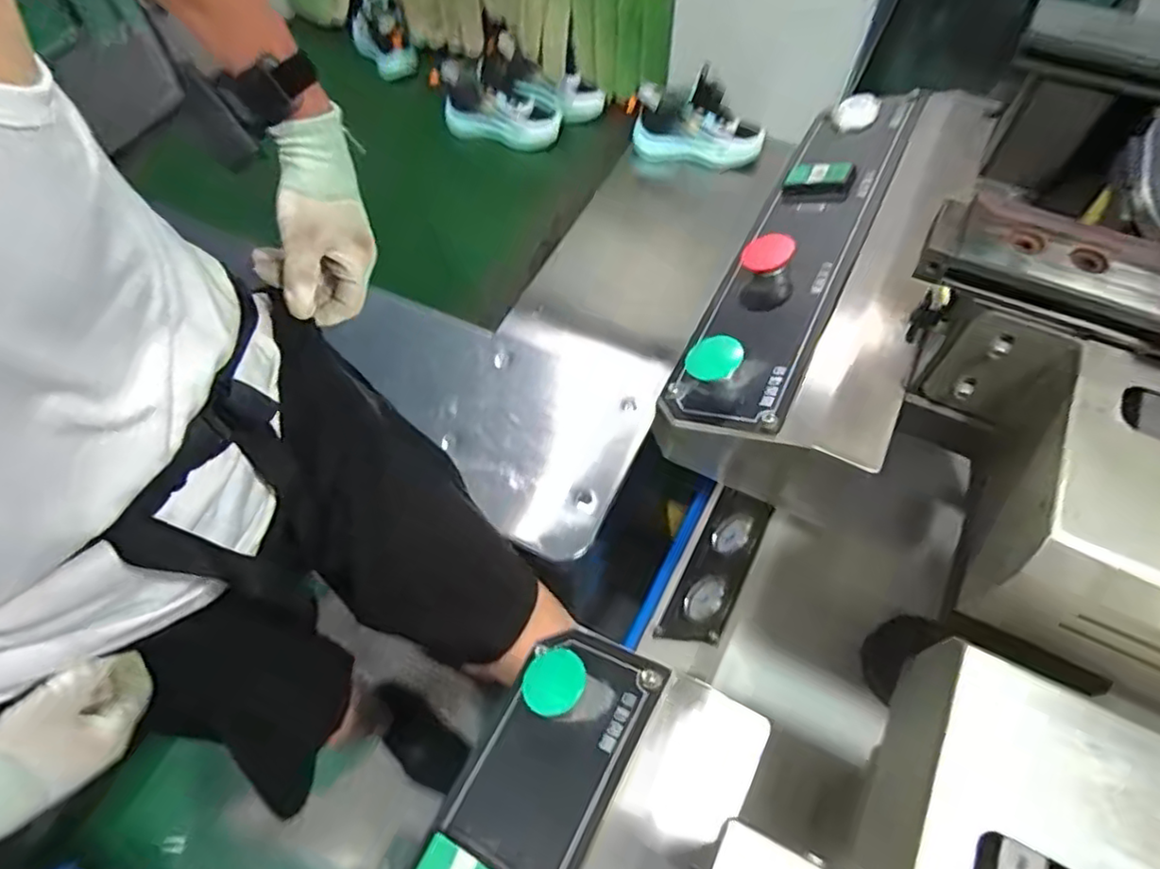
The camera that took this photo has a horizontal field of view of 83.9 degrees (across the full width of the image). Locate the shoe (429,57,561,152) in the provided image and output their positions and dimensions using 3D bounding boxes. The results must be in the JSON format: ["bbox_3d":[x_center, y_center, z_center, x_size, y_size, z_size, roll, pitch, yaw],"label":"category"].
[{"bbox_3d":[-0.140,-0.563,1.097,0.214,0.097,0.090,21,62,12],"label":"shoe"}]

